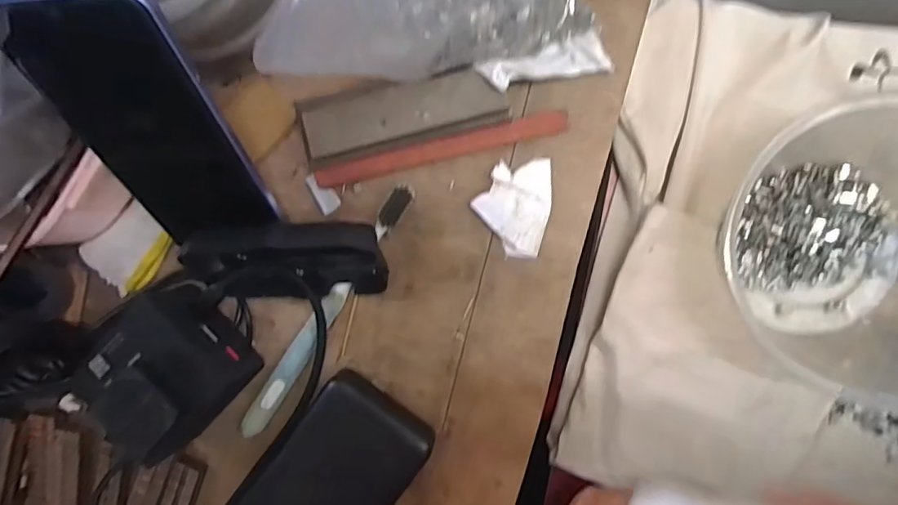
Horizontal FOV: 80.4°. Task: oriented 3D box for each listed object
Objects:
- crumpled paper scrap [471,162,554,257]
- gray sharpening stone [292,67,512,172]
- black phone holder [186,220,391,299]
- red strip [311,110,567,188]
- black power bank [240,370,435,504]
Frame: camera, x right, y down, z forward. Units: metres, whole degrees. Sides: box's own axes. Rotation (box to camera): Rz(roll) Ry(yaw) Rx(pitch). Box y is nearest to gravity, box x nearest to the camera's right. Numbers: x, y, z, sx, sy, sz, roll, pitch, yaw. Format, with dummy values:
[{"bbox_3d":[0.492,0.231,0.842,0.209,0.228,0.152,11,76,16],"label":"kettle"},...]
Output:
[{"bbox_3d":[0.036,-0.024,0.301,0.042,0.008,0.053,0,94,9],"label":"crumpled paper scrap"},{"bbox_3d":[-0.026,-0.076,0.295,0.111,0.034,0.036,-11,92,9],"label":"gray sharpening stone"},{"bbox_3d":[-0.090,0.006,0.296,0.106,0.052,0.047,0,94,9],"label":"black phone holder"},{"bbox_3d":[-0.006,-0.058,0.297,0.143,0.010,0.011,-12,92,9],"label":"red strip"},{"bbox_3d":[-0.078,0.149,0.322,0.073,0.025,0.156,36,98,5],"label":"black power bank"}]

